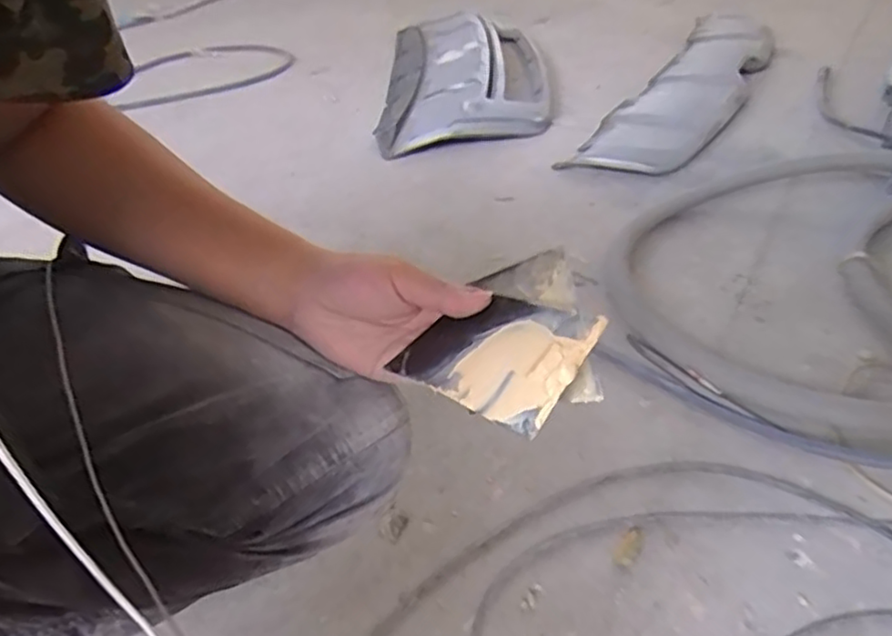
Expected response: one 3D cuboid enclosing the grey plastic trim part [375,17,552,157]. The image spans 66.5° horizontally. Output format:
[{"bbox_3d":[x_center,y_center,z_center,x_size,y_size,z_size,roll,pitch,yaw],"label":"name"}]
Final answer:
[{"bbox_3d":[0.049,-0.639,1.725,0.401,0.079,0.902,-3,35,3],"label":"grey plastic trim part"}]

